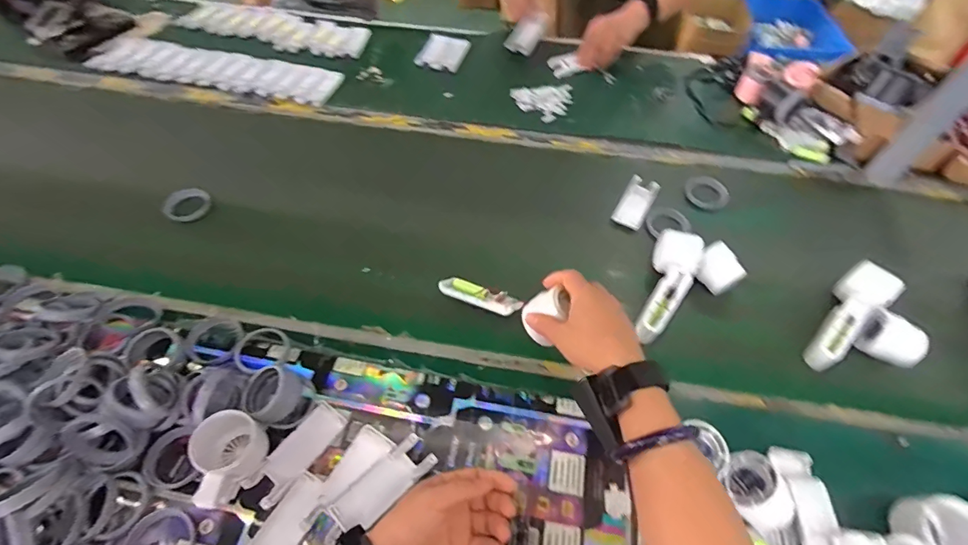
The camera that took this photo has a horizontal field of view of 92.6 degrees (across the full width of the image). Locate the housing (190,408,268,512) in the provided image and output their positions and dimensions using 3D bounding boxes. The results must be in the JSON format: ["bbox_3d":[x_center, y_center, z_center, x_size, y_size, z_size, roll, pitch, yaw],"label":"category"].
[{"bbox_3d":[-0.256,0.183,0.455,0.062,0.047,0.082,15,55,9],"label":"housing"}]

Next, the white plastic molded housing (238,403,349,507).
[{"bbox_3d":[-0.190,0.184,0.473,0.039,0.010,0.104,31,59,19],"label":"white plastic molded housing"}]

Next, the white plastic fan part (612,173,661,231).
[{"bbox_3d":[0.235,-0.108,0.714,0.046,0.015,0.103,27,58,17],"label":"white plastic fan part"}]

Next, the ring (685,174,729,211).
[{"bbox_3d":[0.350,-0.126,0.728,0.071,0.006,0.068,1,54,-2],"label":"ring"}]

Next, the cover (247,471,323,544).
[{"bbox_3d":[-0.189,0.243,0.431,0.039,0.022,0.102,30,58,18],"label":"cover"}]

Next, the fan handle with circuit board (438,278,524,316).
[{"bbox_3d":[-0.005,0.029,0.582,0.113,0.013,0.030,17,52,29],"label":"fan handle with circuit board"}]

